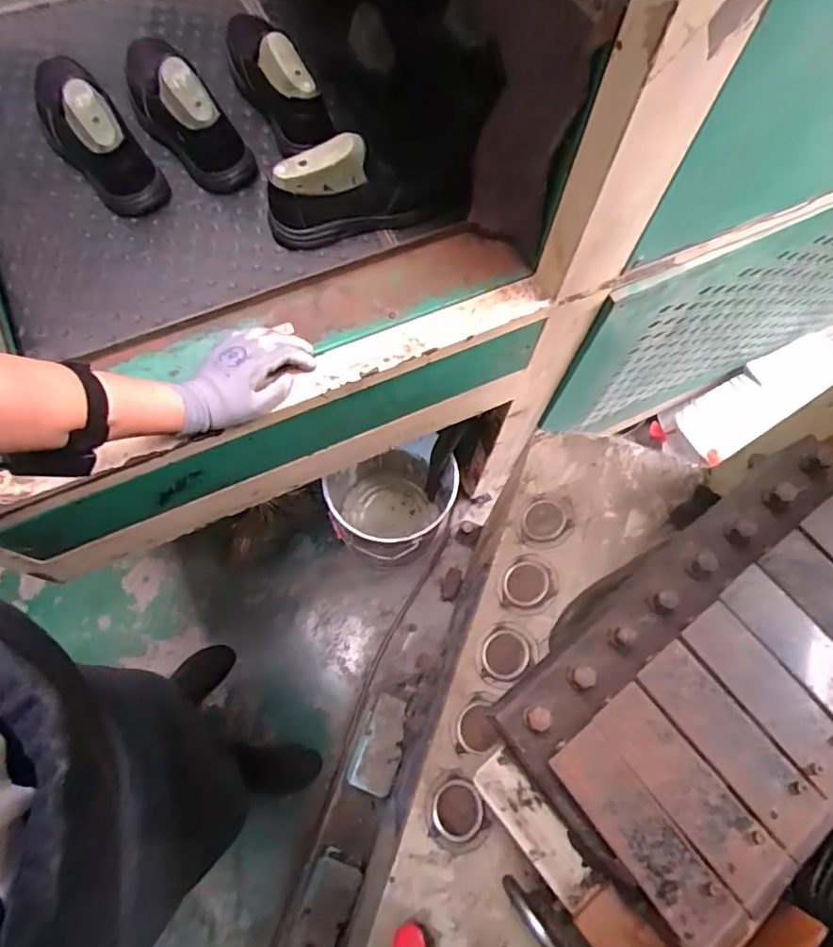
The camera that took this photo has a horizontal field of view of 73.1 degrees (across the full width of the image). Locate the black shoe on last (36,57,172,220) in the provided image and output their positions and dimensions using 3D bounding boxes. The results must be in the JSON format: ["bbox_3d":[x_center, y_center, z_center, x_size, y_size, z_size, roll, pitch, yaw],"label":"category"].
[{"bbox_3d":[-0.450,-0.475,0.766,0.092,0.101,0.263,-35,75,-14],"label":"black shoe on last"}]

